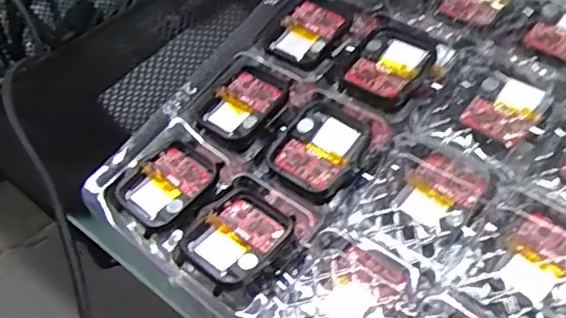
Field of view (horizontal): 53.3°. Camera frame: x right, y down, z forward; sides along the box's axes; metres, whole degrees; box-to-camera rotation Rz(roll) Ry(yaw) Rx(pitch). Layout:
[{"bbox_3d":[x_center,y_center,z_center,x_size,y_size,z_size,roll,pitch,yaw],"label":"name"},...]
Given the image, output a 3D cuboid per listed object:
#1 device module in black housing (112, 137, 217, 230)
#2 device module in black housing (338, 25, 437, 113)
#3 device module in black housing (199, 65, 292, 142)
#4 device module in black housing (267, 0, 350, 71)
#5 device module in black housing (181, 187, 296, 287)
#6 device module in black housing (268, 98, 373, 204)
[{"bbox_3d":[-0.055,0.011,0.269,0.037,0.012,0.042,34,71,27],"label":"device module in black housing"},{"bbox_3d":[0.055,-0.048,0.277,0.038,0.009,0.053,32,70,27],"label":"device module in black housing"},{"bbox_3d":[-0.020,-0.027,0.286,0.042,0.010,0.035,-42,60,-14],"label":"device module in black housing"},{"bbox_3d":[0.015,-0.069,0.302,0.038,0.011,0.043,35,71,27],"label":"device module in black housing"},{"bbox_3d":[-0.020,0.033,0.245,0.036,0.010,0.042,33,70,27],"label":"device module in black housing"},{"bbox_3d":[0.018,-0.006,0.260,0.040,0.007,0.043,34,71,27],"label":"device module in black housing"}]

